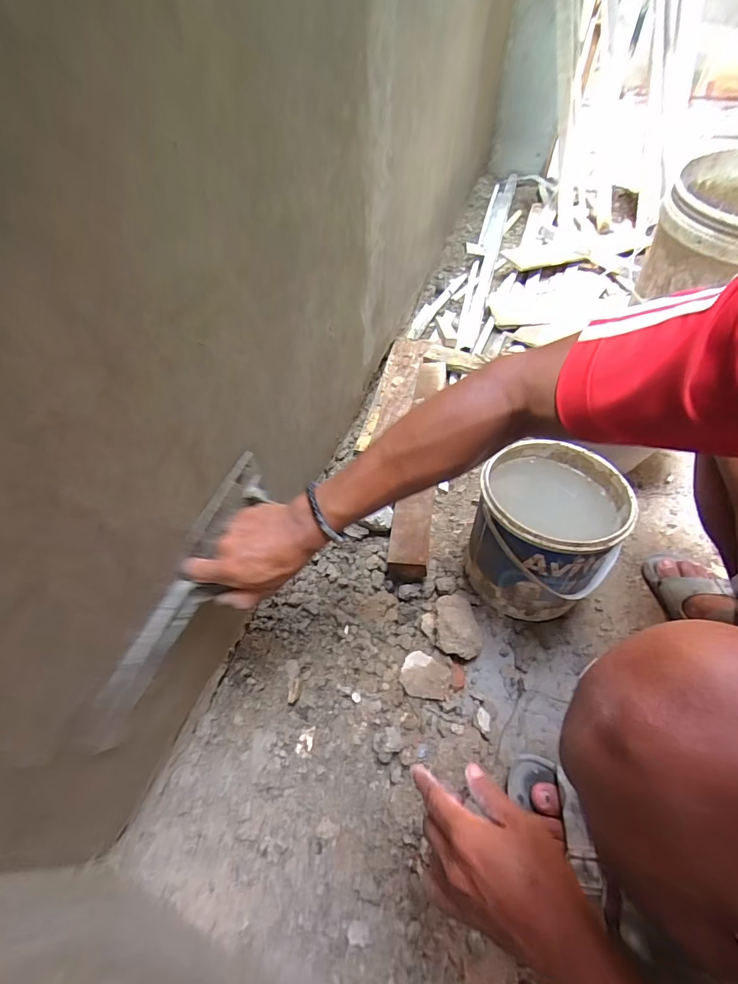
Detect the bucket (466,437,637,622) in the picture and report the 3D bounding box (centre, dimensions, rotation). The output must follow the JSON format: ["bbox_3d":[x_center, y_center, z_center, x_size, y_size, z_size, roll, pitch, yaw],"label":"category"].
[{"bbox_3d":[0.237,0.059,0.608,0.178,0.183,0.171,1,50,-1],"label":"bucket"}]

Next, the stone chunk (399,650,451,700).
[{"bbox_3d":[0.074,0.244,0.570,0.062,0.020,0.051,20,52,15],"label":"stone chunk"}]

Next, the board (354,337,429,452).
[{"bbox_3d":[0.059,-0.225,0.943,0.080,0.017,0.362,15,59,5],"label":"board"}]

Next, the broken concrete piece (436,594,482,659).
[{"bbox_3d":[0.123,0.187,0.607,0.061,0.060,0.091,5,50,3],"label":"broken concrete piece"}]

